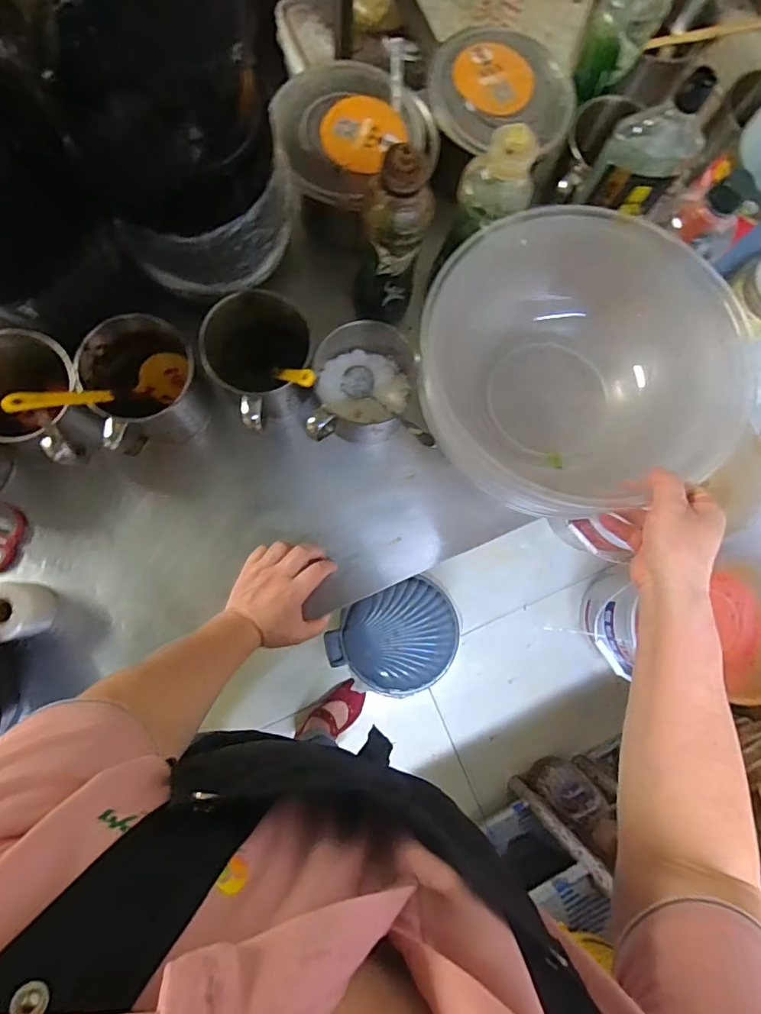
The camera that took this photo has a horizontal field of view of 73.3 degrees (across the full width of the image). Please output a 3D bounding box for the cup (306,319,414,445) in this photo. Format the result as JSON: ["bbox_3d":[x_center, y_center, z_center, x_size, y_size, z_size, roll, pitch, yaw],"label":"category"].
[{"bbox_3d":[-0.022,-0.136,0.581,0.105,0.129,0.118,1,82,-6],"label":"cup"}]

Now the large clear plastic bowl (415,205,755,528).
[{"bbox_3d":[0.195,-0.145,0.523,0.245,0.130,0.272,-34,87,-9],"label":"large clear plastic bowl"}]

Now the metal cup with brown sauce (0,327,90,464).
[{"bbox_3d":[-0.355,-0.110,0.534,0.131,0.101,0.106,31,80,-1],"label":"metal cup with brown sauce"}]

